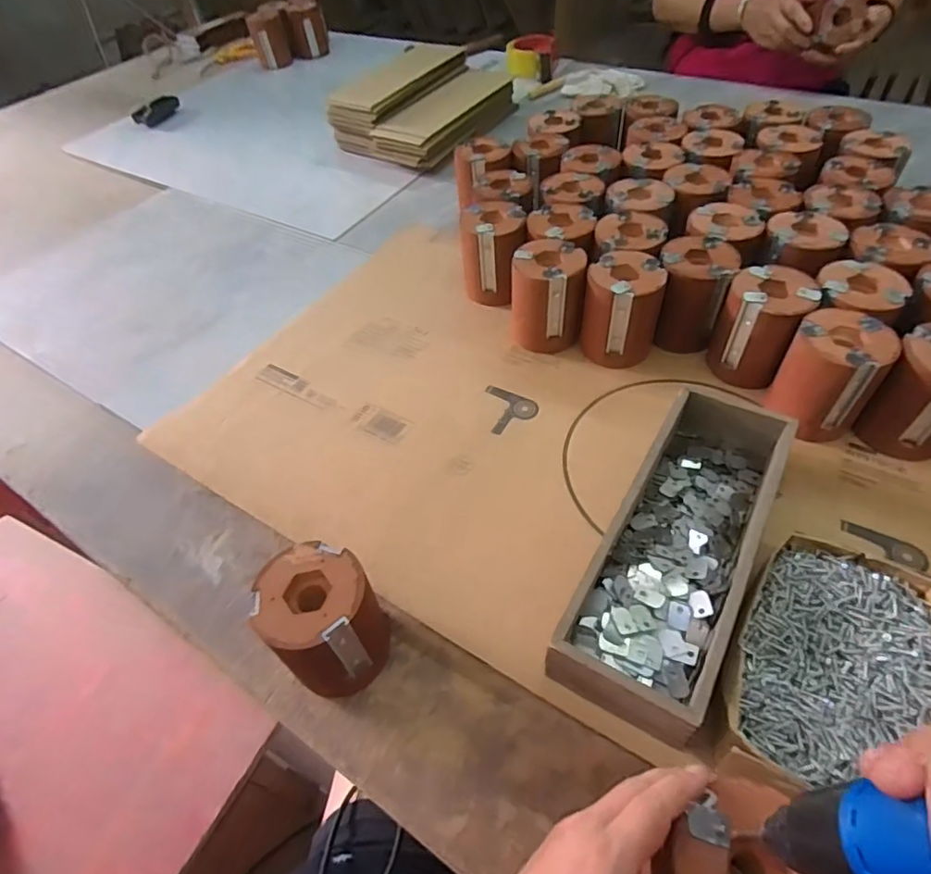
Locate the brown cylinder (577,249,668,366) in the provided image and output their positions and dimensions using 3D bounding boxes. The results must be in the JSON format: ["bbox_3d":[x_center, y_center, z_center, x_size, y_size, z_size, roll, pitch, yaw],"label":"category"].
[{"bbox_3d":[0.171,-0.138,0.610,0.078,0.099,0.073,15,52,17],"label":"brown cylinder"}]

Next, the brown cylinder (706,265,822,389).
[{"bbox_3d":[0.301,-0.111,0.572,0.077,0.096,0.081,18,53,19],"label":"brown cylinder"}]

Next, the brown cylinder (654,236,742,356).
[{"bbox_3d":[0.249,-0.155,0.619,0.075,0.101,0.076,9,51,13],"label":"brown cylinder"}]

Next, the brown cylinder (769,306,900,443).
[{"bbox_3d":[0.340,-0.054,0.524,0.078,0.101,0.081,31,58,28],"label":"brown cylinder"}]

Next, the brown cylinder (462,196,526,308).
[{"bbox_3d":[0.035,-0.226,0.694,0.076,0.100,0.082,-4,49,2],"label":"brown cylinder"}]

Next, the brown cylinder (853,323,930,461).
[{"bbox_3d":[0.418,-0.040,0.503,0.073,0.102,0.074,30,58,27],"label":"brown cylinder"}]

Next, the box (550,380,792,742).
[{"bbox_3d":[0.174,0.085,0.446,0.100,0.066,0.293,24,55,23],"label":"box"}]

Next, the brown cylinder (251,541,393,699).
[{"bbox_3d":[-0.102,0.137,0.417,0.077,0.100,0.076,-3,49,3],"label":"brown cylinder"}]

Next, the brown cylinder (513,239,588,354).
[{"bbox_3d":[0.093,-0.159,0.634,0.076,0.101,0.076,2,49,7],"label":"brown cylinder"}]

